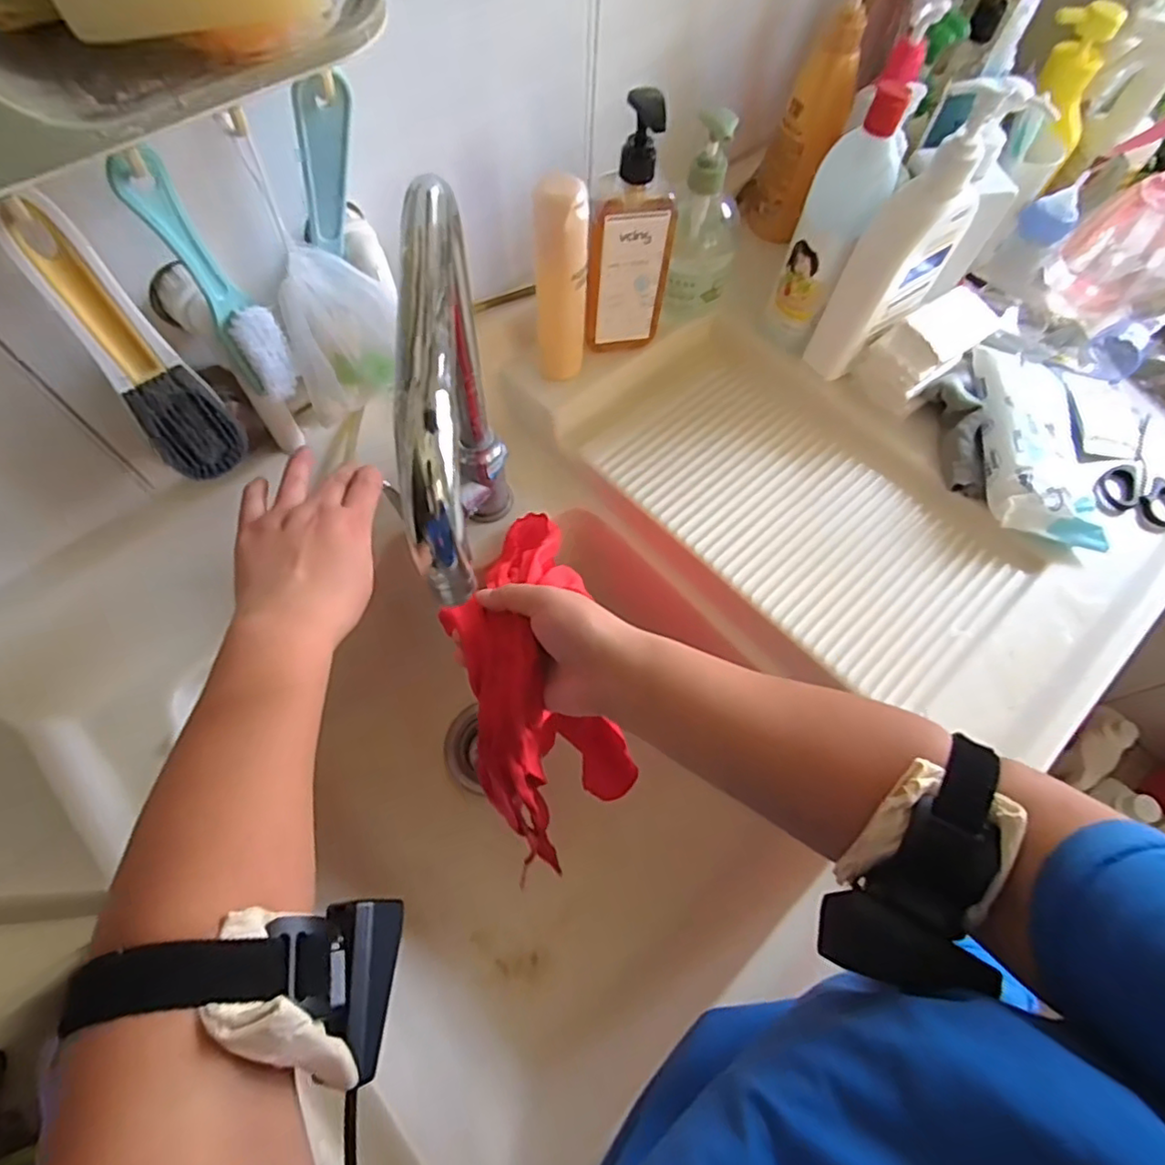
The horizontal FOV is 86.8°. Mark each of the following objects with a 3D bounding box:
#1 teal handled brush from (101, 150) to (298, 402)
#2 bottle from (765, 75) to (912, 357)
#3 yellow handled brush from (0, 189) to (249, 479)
[{"bbox_3d":[-0.207,-0.168,0.354,0.025,0.145,0.032,40,70,14],"label":"teal handled brush"},{"bbox_3d":[0.210,-0.294,0.524,0.060,0.198,0.059,24,67,8],"label":"bottle"},{"bbox_3d":[-0.251,-0.121,0.349,0.027,0.175,0.046,43,71,16],"label":"yellow handled brush"}]

